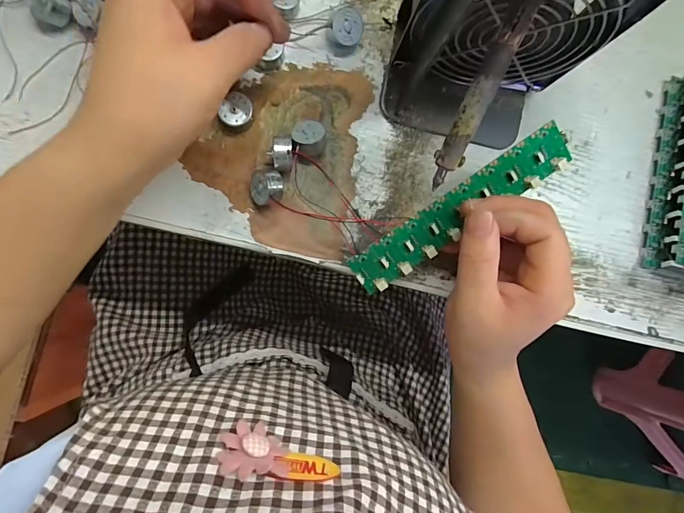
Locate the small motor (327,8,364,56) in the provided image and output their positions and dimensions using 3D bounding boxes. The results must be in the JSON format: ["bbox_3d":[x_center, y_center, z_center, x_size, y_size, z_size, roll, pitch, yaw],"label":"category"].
[{"bbox_3d":[0.002,-0.163,0.279,0.027,0.015,0.027,-4,112,-10],"label":"small motor"}]

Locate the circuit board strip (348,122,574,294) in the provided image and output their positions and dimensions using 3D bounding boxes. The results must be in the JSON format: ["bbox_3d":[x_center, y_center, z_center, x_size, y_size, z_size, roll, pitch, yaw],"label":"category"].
[{"bbox_3d":[0.076,-0.029,0.252,0.155,0.007,0.028,-35,92,6],"label":"circuit board strip"}]

